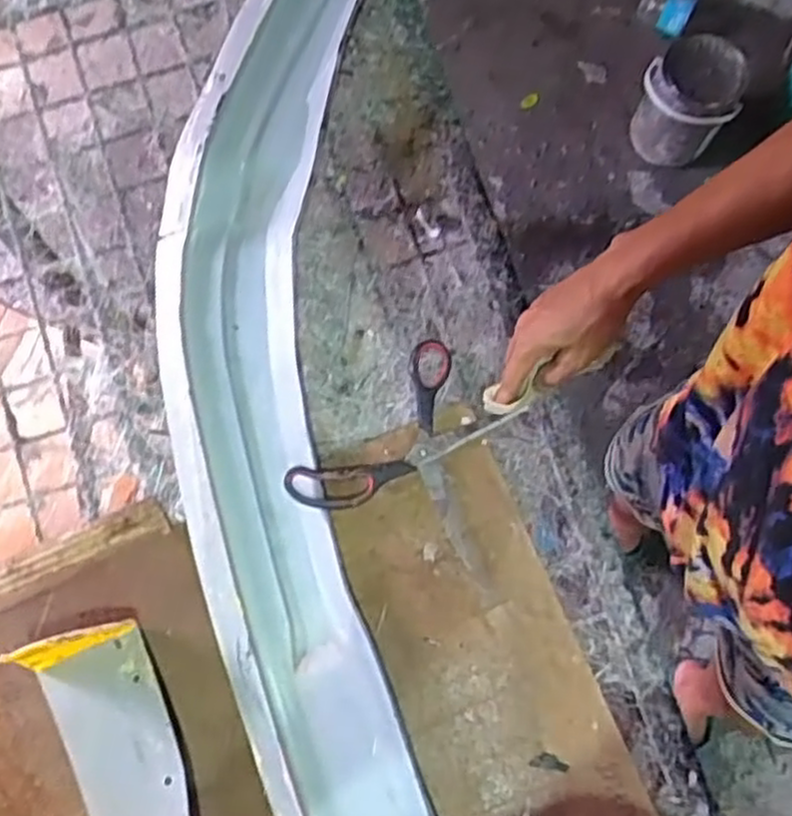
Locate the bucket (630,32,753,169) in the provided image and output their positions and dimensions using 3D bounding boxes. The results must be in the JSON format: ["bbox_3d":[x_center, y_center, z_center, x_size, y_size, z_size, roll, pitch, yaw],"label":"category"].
[{"bbox_3d":[0.580,-0.614,1.529,0.175,0.187,0.171,0,76,2],"label":"bucket"}]

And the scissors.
[{"bbox_3d":[0.038,0.045,0.716,0.214,0.039,0.192,27,79,8],"label":"scissors"}]

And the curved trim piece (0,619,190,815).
[{"bbox_3d":[-0.213,0.317,0.609,0.089,0.051,0.303,-27,59,-5],"label":"curved trim piece"}]

